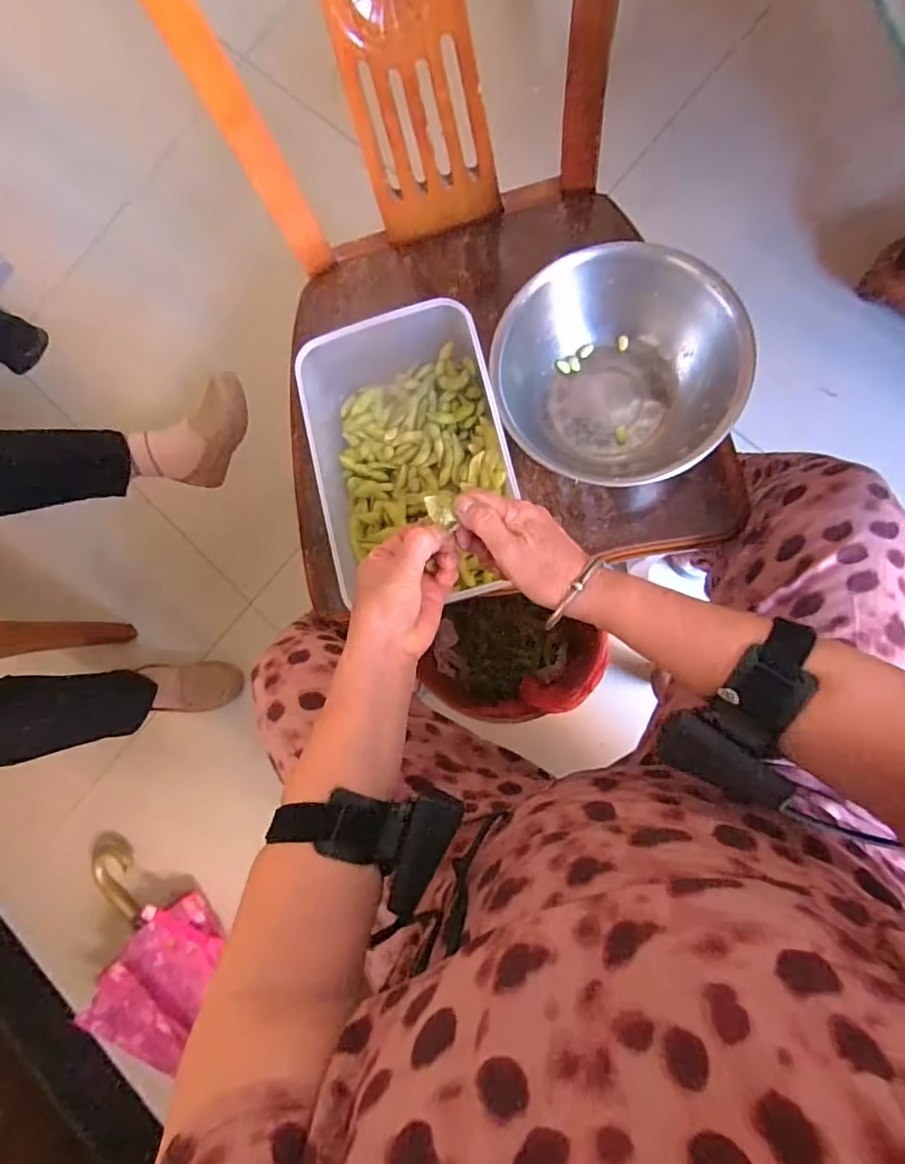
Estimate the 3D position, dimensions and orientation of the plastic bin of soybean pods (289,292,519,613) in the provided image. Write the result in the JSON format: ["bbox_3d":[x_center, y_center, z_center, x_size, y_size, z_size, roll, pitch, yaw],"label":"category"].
[{"bbox_3d":[-0.032,-0.108,0.509,0.166,0.089,0.263,-16,84,8],"label":"plastic bin of soybean pods"}]

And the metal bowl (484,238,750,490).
[{"bbox_3d":[0.143,-0.181,0.498,0.191,0.096,0.205,-1,86,9],"label":"metal bowl"}]

